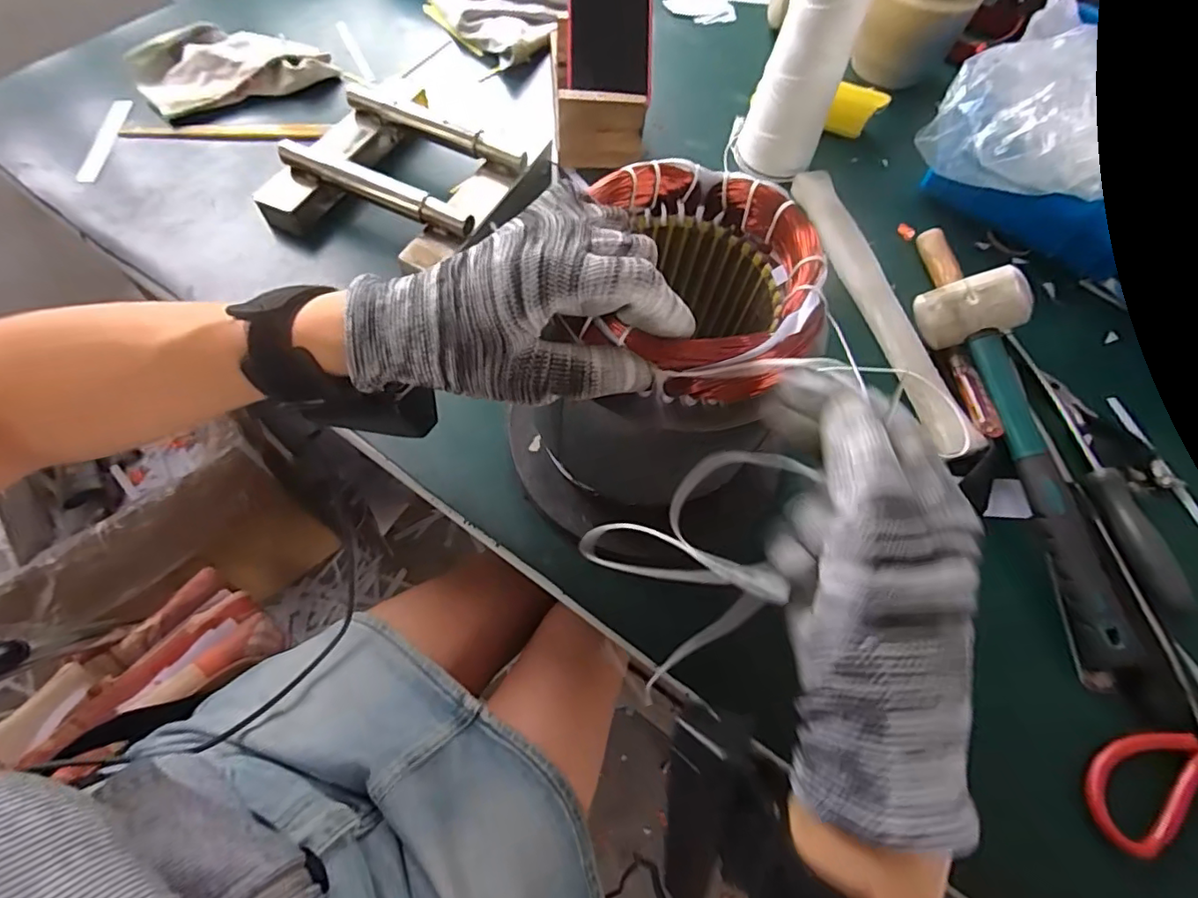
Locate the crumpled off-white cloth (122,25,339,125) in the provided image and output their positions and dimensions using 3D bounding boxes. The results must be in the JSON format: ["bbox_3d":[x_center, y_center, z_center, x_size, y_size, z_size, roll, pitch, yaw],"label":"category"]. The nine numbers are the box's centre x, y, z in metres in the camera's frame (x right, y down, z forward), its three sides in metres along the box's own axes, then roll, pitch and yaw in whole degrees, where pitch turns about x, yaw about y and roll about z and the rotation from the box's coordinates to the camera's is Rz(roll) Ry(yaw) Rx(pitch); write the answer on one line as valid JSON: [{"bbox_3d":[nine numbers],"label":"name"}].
[{"bbox_3d":[-0.357,-0.375,0.549,0.165,0.027,0.095,-30,69,-17],"label":"crumpled off-white cloth"}]

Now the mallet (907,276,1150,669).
[{"bbox_3d":[0.307,-0.012,0.391,0.068,0.058,0.305,-9,64,-8],"label":"mallet"}]

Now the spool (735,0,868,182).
[{"bbox_3d":[0.177,-0.324,0.491,0.060,0.165,0.063,1,63,-3],"label":"spool"}]

